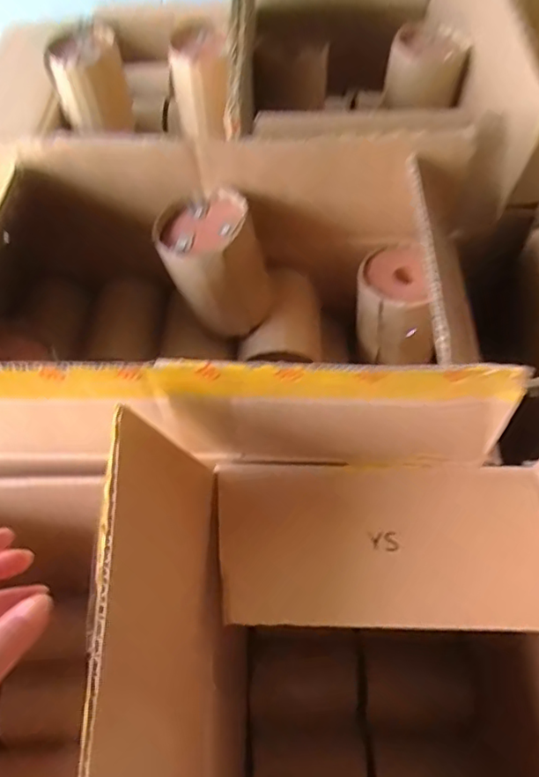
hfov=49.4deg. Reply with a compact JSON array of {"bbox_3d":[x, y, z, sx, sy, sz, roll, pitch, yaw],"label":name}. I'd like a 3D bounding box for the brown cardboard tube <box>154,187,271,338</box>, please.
[{"bbox_3d":[-0.051,-0.111,0.553,0.084,0.114,0.089,-2,58,3],"label":"brown cardboard tube"}]

